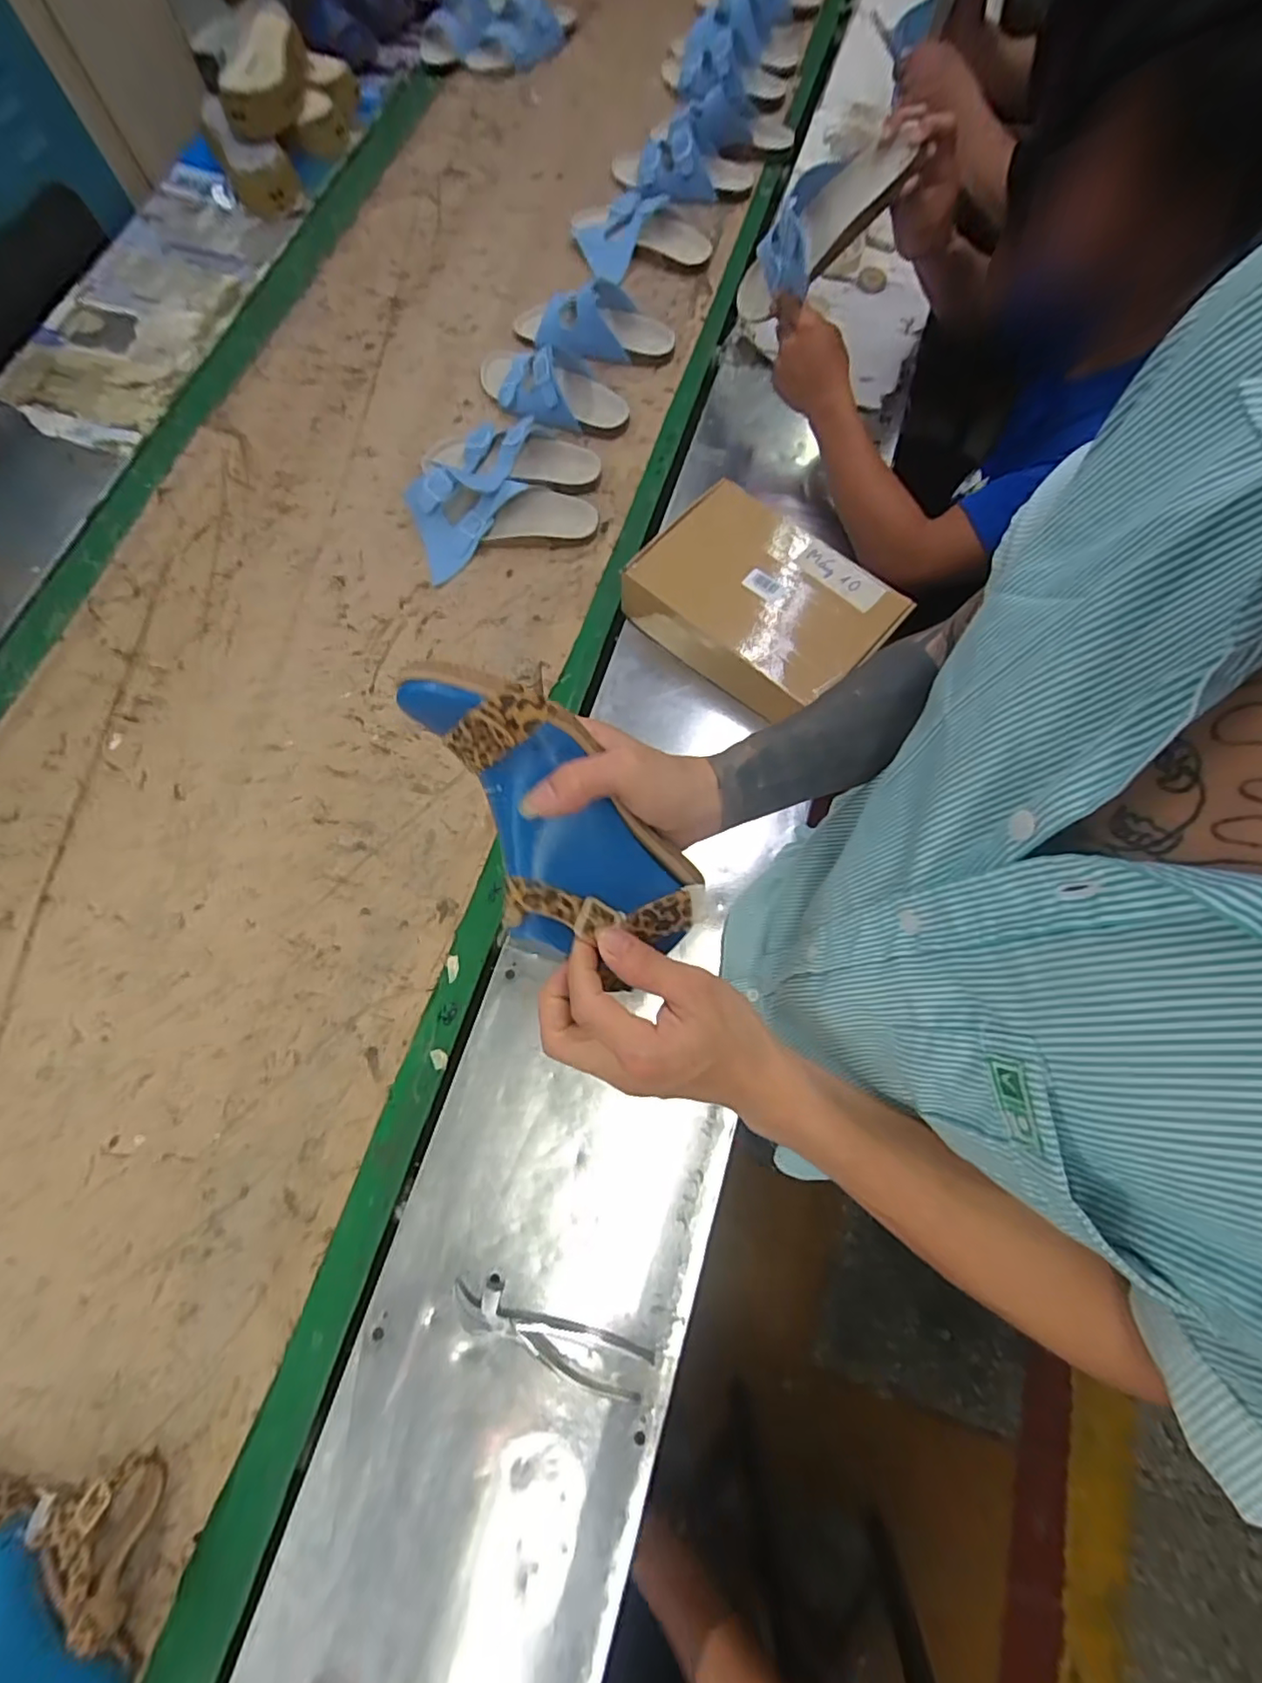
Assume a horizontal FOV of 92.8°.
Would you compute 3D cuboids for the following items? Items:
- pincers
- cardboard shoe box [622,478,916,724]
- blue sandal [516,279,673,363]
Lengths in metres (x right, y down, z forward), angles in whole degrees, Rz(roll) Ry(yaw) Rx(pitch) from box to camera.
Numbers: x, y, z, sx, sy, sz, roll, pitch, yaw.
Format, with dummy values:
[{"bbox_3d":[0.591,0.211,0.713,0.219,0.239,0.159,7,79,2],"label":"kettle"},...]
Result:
[{"bbox_3d":[-0.078,0.465,0.566,0.190,0.025,0.053,21,74,8],"label":"pincers"},{"bbox_3d":[0.172,-0.303,0.764,0.281,0.100,0.229,43,78,14],"label":"cardboard shoe box"},{"bbox_3d":[-0.058,-0.795,0.920,0.242,0.059,0.110,-3,72,1],"label":"blue sandal"}]

